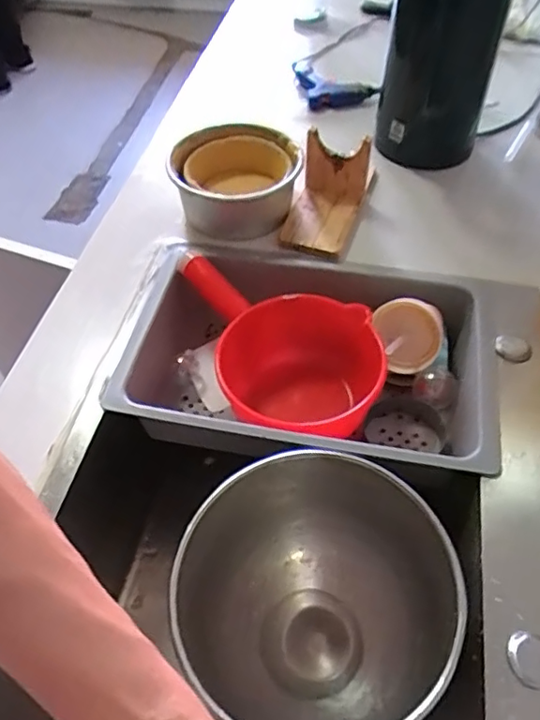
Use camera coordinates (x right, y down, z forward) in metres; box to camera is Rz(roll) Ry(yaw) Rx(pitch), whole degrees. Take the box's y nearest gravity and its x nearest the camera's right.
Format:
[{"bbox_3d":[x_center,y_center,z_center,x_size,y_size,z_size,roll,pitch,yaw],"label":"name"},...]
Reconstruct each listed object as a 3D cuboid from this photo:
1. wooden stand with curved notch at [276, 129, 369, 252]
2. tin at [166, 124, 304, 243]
[{"bbox_3d":[0.064,-0.204,0.703,0.083,0.081,0.127,16,54,14],"label":"wooden stand with curved notch"},{"bbox_3d":[-0.041,-0.232,0.731,0.154,0.074,0.166,-1,52,1],"label":"tin"}]

